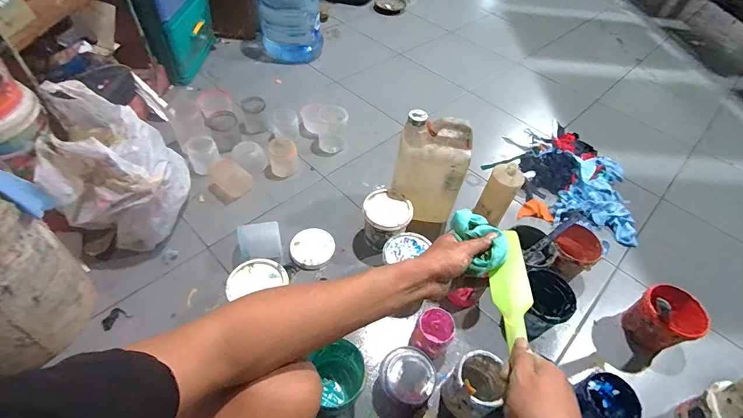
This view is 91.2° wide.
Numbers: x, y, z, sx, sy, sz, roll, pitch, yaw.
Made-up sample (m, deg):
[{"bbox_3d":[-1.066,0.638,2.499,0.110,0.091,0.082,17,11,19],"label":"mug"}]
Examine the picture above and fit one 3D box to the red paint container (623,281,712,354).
[{"bbox_3d":[0.698,0.265,0.874,0.134,0.127,0.126,3,49,-3],"label":"red paint container"}]

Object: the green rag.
[{"bbox_3d":[0.151,0.044,0.506,0.063,0.032,0.094,-11,51,-15],"label":"green rag"}]

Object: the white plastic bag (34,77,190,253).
[{"bbox_3d":[-0.623,-0.095,0.915,0.230,0.325,0.279,-4,50,-10],"label":"white plastic bag"}]

